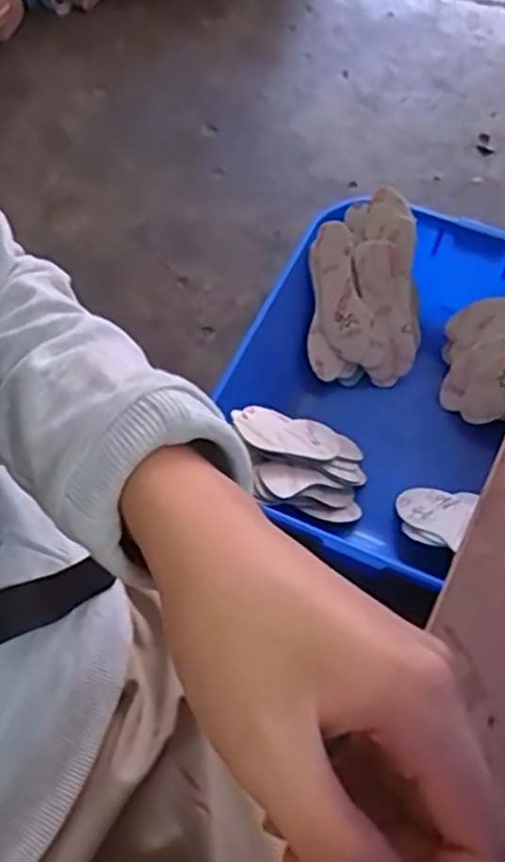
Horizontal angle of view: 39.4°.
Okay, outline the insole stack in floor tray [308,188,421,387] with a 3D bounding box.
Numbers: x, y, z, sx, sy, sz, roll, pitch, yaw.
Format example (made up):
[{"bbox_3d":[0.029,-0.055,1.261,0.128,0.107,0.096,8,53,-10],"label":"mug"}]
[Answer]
[{"bbox_3d":[0.175,-0.226,1.147,0.184,0.063,0.299,-6,105,-4],"label":"insole stack in floor tray"}]

